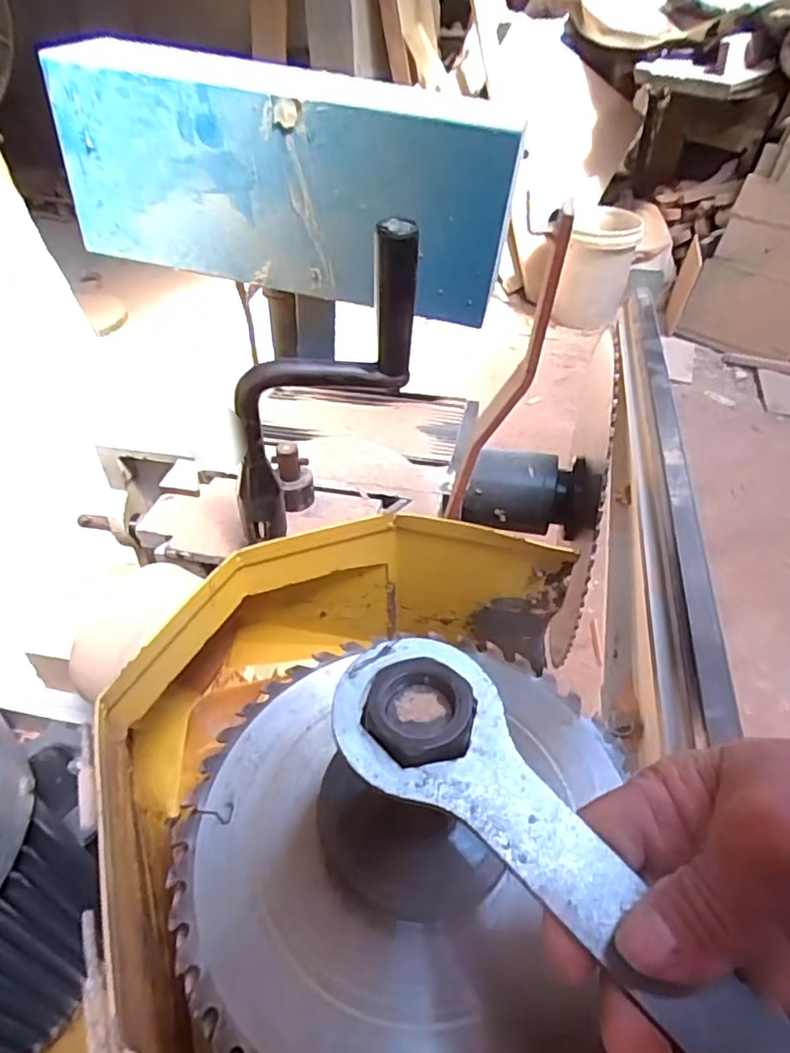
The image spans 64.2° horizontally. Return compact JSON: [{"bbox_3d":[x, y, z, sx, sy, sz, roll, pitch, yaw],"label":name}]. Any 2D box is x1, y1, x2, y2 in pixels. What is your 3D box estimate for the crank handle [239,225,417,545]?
[{"bbox_3d":[-0.050,-0.075,0.367,0.080,0.217,0.020,27,36,-22],"label":"crank handle"}]

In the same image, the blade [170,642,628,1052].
[{"bbox_3d":[-0.001,0.153,0.327,0.207,0.007,0.232,12,43,14],"label":"blade"}]

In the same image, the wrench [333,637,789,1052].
[{"bbox_3d":[0.070,0.124,0.210,0.066,0.007,0.240,-32,57,-31],"label":"wrench"}]

